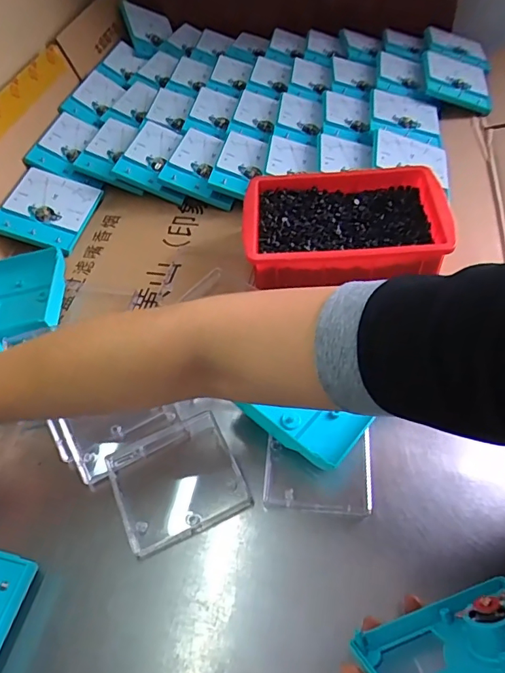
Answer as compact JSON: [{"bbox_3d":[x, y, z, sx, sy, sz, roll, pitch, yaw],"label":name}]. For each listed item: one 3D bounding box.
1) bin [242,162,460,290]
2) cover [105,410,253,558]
[{"bbox_3d":[0.097,-0.115,0.512,0.202,0.061,0.133,-2,50,5],"label":"bin"},{"bbox_3d":[-0.066,0.122,0.398,0.094,0.026,0.089,-23,53,-12],"label":"cover"}]

